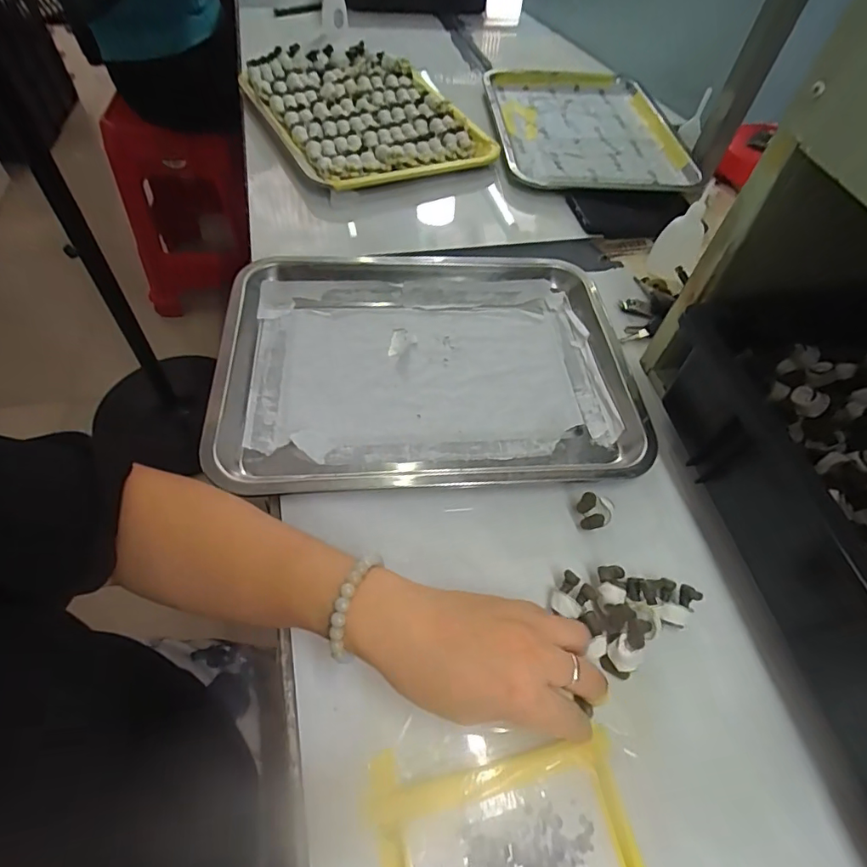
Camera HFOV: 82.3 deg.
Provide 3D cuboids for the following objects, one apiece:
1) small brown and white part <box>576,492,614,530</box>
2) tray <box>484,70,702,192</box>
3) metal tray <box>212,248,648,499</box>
[{"bbox_3d":[0.122,0.057,0.368,0.028,0.018,0.022,-8,57,-11],"label":"small brown and white part"},{"bbox_3d":[0.210,-0.452,0.721,0.251,0.027,0.360,-2,56,-6],"label":"tray"},{"bbox_3d":[0.000,-0.066,0.441,0.358,0.021,0.262,-3,56,-7],"label":"metal tray"}]

